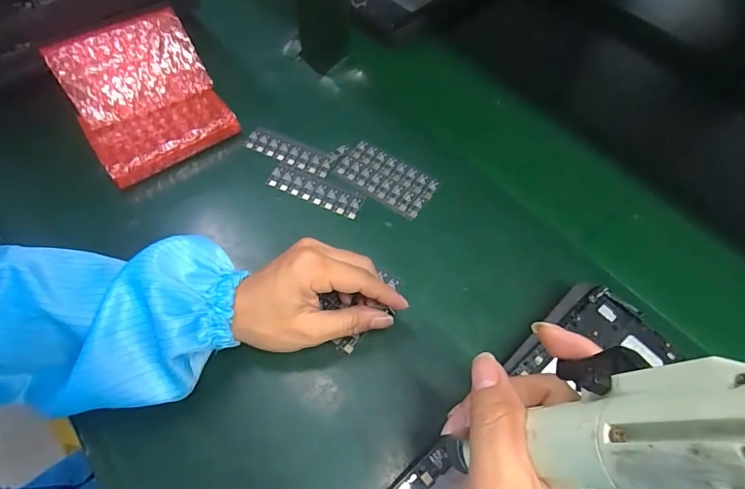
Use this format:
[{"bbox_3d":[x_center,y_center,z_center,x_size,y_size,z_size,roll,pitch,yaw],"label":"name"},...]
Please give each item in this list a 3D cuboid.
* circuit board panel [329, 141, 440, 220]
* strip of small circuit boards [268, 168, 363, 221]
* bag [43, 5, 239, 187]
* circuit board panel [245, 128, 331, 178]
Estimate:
[{"bbox_3d":[0.012,-0.063,0.394,0.093,0.004,0.050,31,66,17],"label":"circuit board panel"},{"bbox_3d":[-0.054,-0.051,0.386,0.093,0.004,0.025,21,64,13],"label":"strip of small circuit boards"},{"bbox_3d":[-0.218,-0.141,0.399,0.128,0.080,0.124,-29,65,-15],"label":"bag"},{"bbox_3d":[-0.084,-0.094,0.415,0.093,0.004,0.026,24,71,13],"label":"circuit board panel"}]

